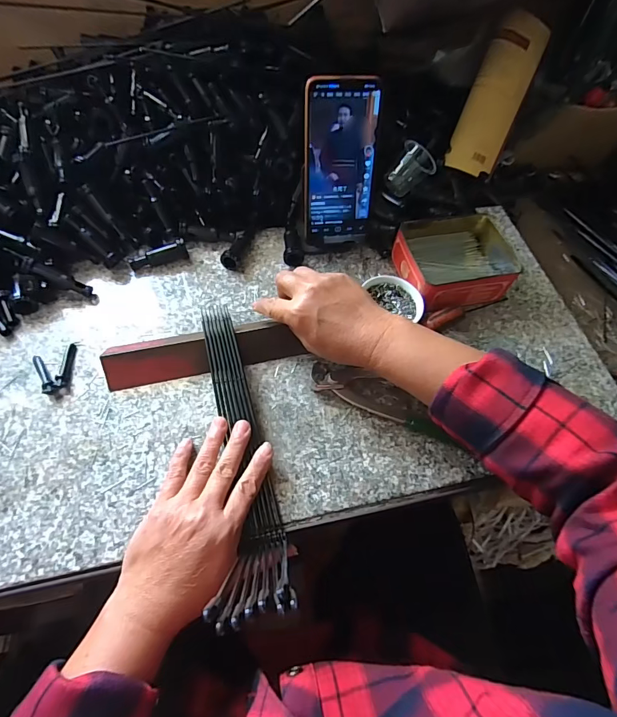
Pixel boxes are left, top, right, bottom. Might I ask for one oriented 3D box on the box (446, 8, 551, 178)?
[{"bbox_3d":[0.267,-0.367,0.574,0.075,0.037,0.214,24,101,9],"label":"box"}]

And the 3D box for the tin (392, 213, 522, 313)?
[{"bbox_3d":[0.171,-0.113,0.477,0.125,0.045,0.108,-12,62,-11],"label":"tin"}]

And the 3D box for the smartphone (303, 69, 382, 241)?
[{"bbox_3d":[0.035,-0.204,0.436,0.078,0.164,0.013,-10,41,-10],"label":"smartphone"}]

